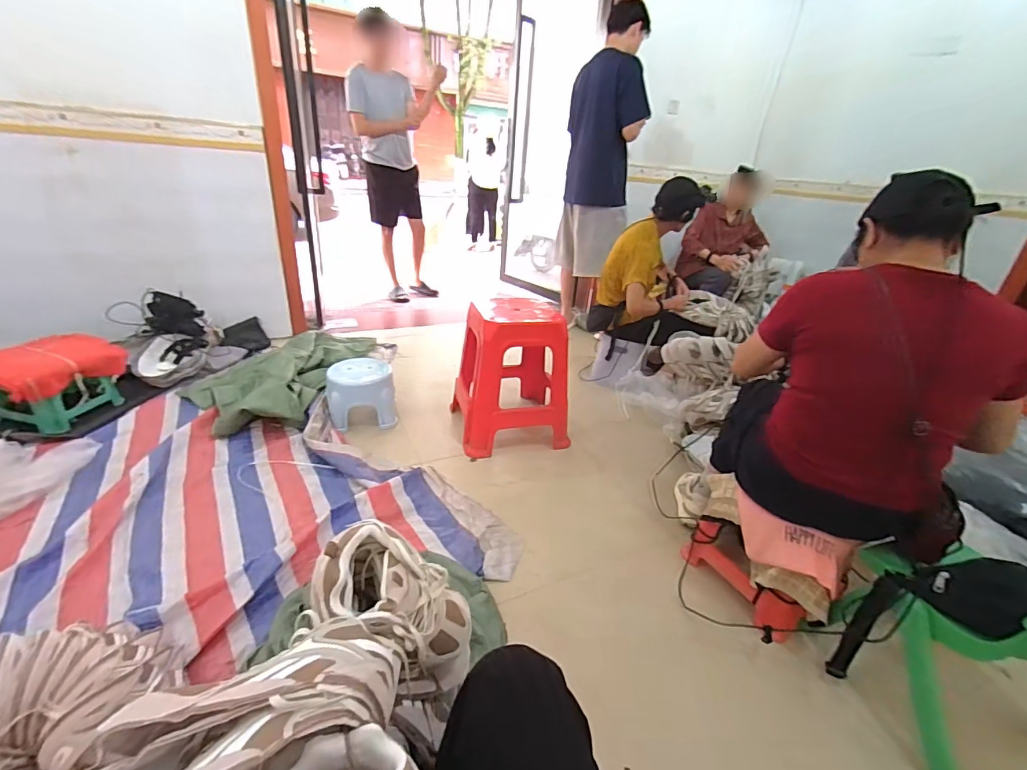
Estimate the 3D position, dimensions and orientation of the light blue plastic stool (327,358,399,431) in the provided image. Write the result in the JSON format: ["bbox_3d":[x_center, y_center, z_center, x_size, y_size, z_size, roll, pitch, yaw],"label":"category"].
[{"bbox_3d":[-0.581,0.043,1.706,0.240,0.222,0.200,-6,28,-19],"label":"light blue plastic stool"}]

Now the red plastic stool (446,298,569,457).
[{"bbox_3d":[-0.008,-0.031,1.659,0.376,0.499,0.376,-3,27,-15],"label":"red plastic stool"}]

